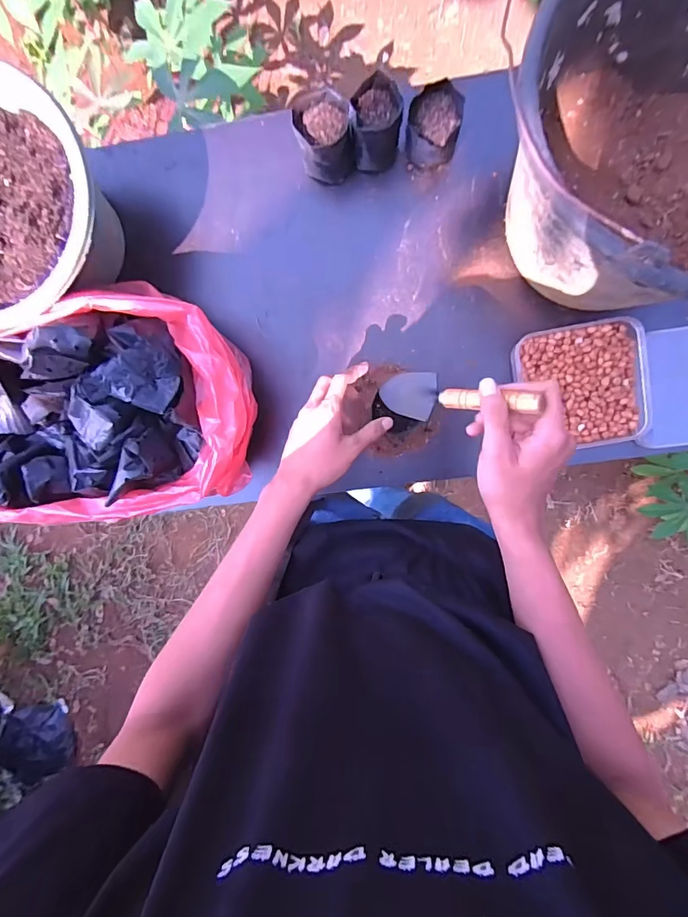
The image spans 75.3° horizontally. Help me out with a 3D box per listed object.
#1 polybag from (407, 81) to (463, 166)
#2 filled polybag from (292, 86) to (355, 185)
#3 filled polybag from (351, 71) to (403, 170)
[{"bbox_3d":[0.105,-0.385,0.534,0.060,0.076,0.072,-1,97,1],"label":"polybag"},{"bbox_3d":[-0.023,-0.379,0.526,0.062,0.078,0.068,-16,97,2],"label":"filled polybag"},{"bbox_3d":[0.039,-0.393,0.525,0.053,0.077,0.065,-1,97,1],"label":"filled polybag"}]

